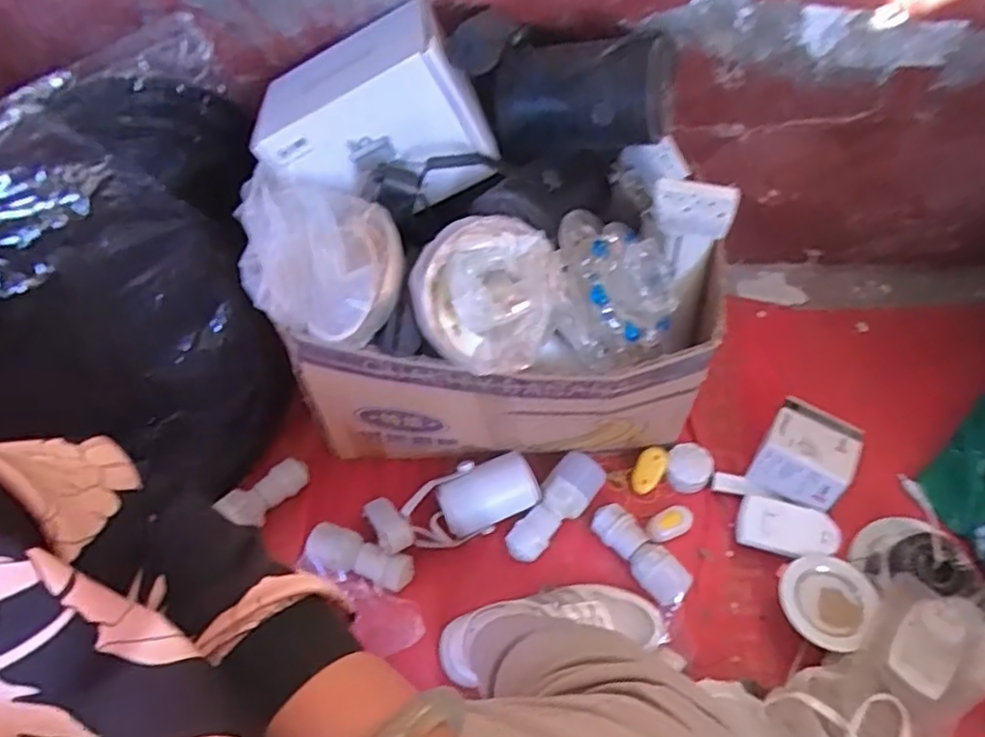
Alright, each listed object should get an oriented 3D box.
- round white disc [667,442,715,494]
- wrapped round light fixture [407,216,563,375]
[{"bbox_3d":[0.246,0.125,0.821,0.055,0.028,0.056,-1,59,2],"label":"round white disc"},{"bbox_3d":[-0.002,-0.065,0.596,0.114,0.093,0.110,-1,59,2],"label":"wrapped round light fixture"}]

